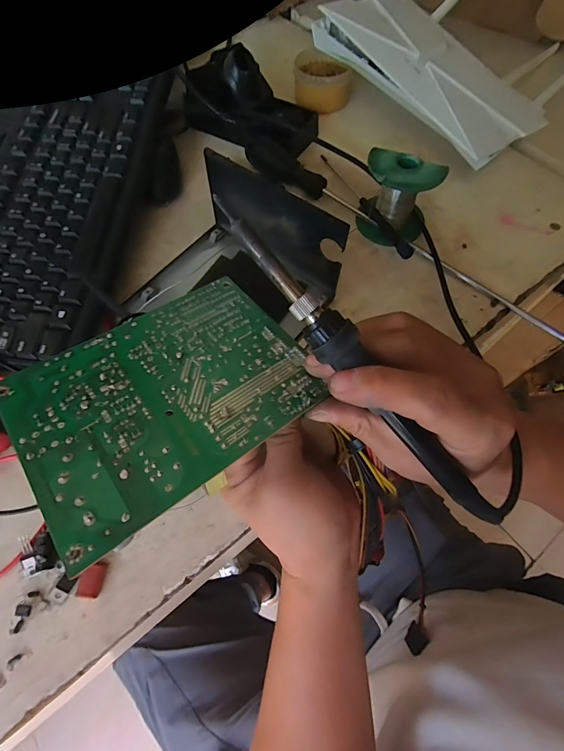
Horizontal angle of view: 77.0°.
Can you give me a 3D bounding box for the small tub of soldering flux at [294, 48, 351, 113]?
[{"bbox_3d":[0.050,-0.372,0.450,0.067,0.039,0.065,0,65,0],"label":"small tub of soldering flux"}]

